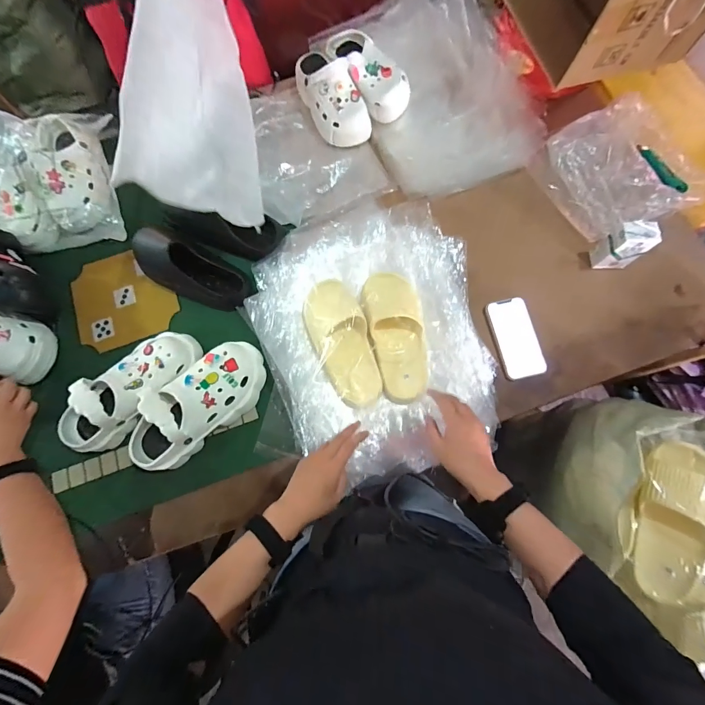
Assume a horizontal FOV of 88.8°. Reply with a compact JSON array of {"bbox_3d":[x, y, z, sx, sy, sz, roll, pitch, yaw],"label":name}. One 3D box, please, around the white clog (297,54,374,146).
[{"bbox_3d":[-0.050,-0.589,0.825,0.099,0.103,0.221,-29,76,-7],"label":"white clog"}]

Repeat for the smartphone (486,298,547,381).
[{"bbox_3d":[0.324,-0.030,0.719,0.077,0.009,0.162,-13,75,9],"label":"smartphone"}]

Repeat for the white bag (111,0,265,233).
[{"bbox_3d":[-0.250,-0.419,0.608,0.039,0.289,0.350,7,98,20],"label":"white bag"}]

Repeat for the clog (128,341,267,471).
[{"bbox_3d":[-0.272,0.090,0.634,0.267,0.113,0.116,-40,78,-10],"label":"clog"}]

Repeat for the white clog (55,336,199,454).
[{"bbox_3d":[-0.401,0.067,0.654,0.105,0.125,0.271,41,79,11],"label":"white clog"}]

